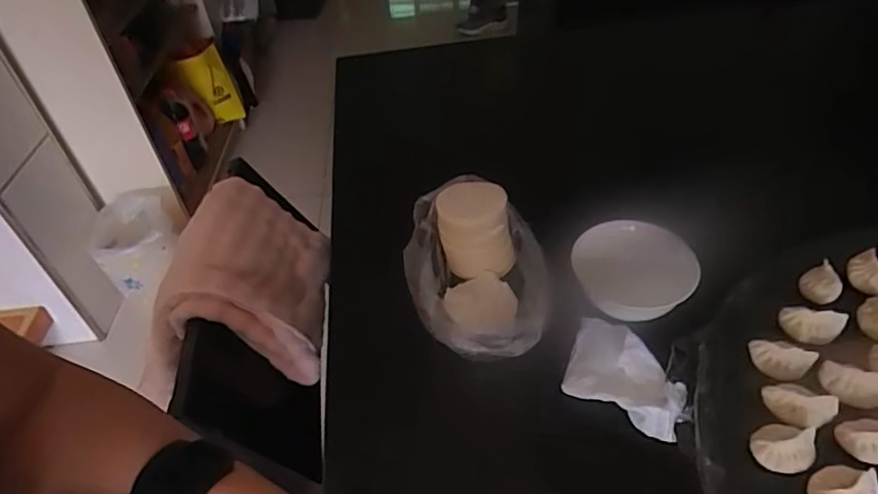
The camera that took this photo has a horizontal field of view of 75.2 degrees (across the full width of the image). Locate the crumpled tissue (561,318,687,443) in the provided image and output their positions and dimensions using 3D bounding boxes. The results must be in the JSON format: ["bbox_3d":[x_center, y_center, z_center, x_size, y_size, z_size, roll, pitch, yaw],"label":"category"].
[{"bbox_3d":[0.177,0.118,0.539,0.113,0.022,0.086,23,49,28],"label":"crumpled tissue"}]

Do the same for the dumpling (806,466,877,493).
[{"bbox_3d":[0.294,0.176,0.413,0.042,0.024,0.037,-26,46,-22],"label":"dumpling"}]

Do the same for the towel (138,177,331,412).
[{"bbox_3d":[-0.243,0.028,0.755,0.161,0.158,0.248,-3,42,2],"label":"towel"}]

